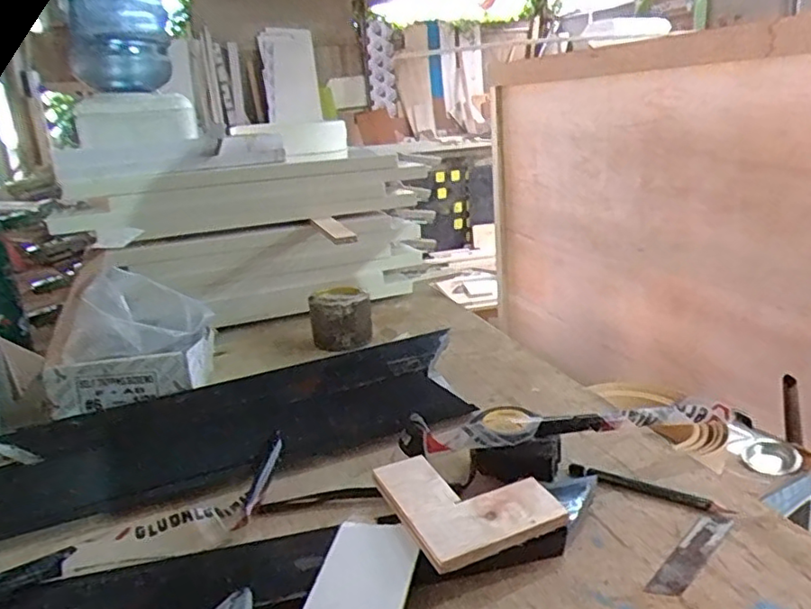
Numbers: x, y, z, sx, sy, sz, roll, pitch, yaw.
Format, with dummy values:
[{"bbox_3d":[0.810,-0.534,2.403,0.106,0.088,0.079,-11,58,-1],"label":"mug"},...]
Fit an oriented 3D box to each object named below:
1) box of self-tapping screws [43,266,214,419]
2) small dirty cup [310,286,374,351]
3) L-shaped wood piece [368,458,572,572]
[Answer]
[{"bbox_3d":[-0.260,0.023,0.597,0.132,0.093,0.111,-7,18,-10],"label":"box of self-tapping screws"},{"bbox_3d":[-0.076,0.018,0.745,0.070,0.064,0.053,-7,17,-9],"label":"small dirty cup"},{"bbox_3d":[0.038,0.119,0.392,0.088,0.009,0.088,-14,30,-24],"label":"L-shaped wood piece"}]

